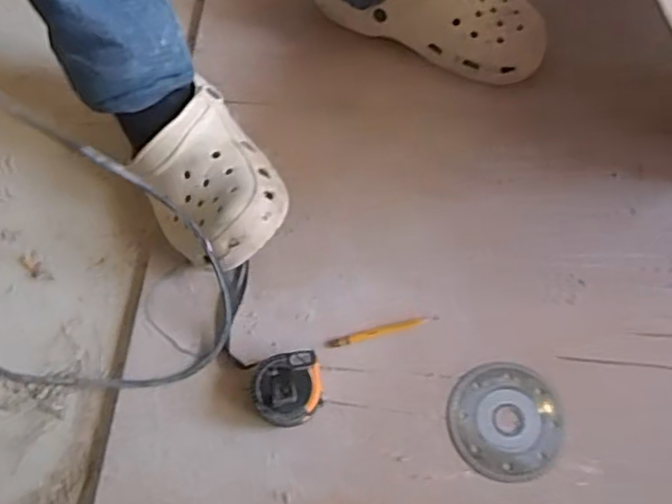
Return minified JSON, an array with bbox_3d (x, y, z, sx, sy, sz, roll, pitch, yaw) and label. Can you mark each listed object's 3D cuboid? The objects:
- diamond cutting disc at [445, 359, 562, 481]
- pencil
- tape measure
[{"bbox_3d":[0.143,0.143,0.542,0.092,0.004,0.094,-1,66,2],"label":"diamond cutting disc"},{"bbox_3d":[0.041,0.072,0.579,0.104,0.008,0.009,-14,66,-3],"label":"pencil"},{"bbox_3d":[-0.041,0.120,0.546,0.057,0.037,0.059,-6,66,0],"label":"tape measure"}]

